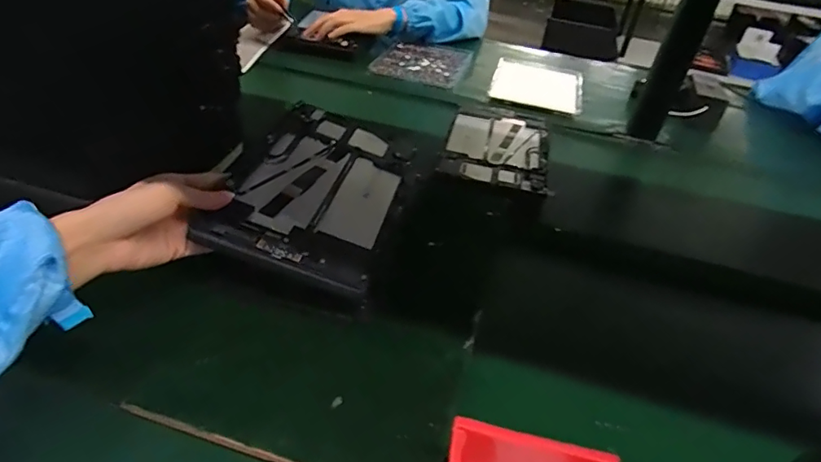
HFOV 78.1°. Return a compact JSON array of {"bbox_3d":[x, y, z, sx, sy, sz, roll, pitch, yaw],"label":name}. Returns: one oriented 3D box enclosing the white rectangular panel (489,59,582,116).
[{"bbox_3d":[0.244,-0.285,0.978,0.165,0.014,0.240,13,39,7],"label":"white rectangular panel"}]

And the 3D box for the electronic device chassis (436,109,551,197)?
[{"bbox_3d":[0.127,-0.124,0.743,0.145,0.009,0.208,11,39,5],"label":"electronic device chassis"}]

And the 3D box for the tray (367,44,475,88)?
[{"bbox_3d":[0.025,-0.336,1.017,0.166,0.013,0.206,15,39,9],"label":"tray"}]

